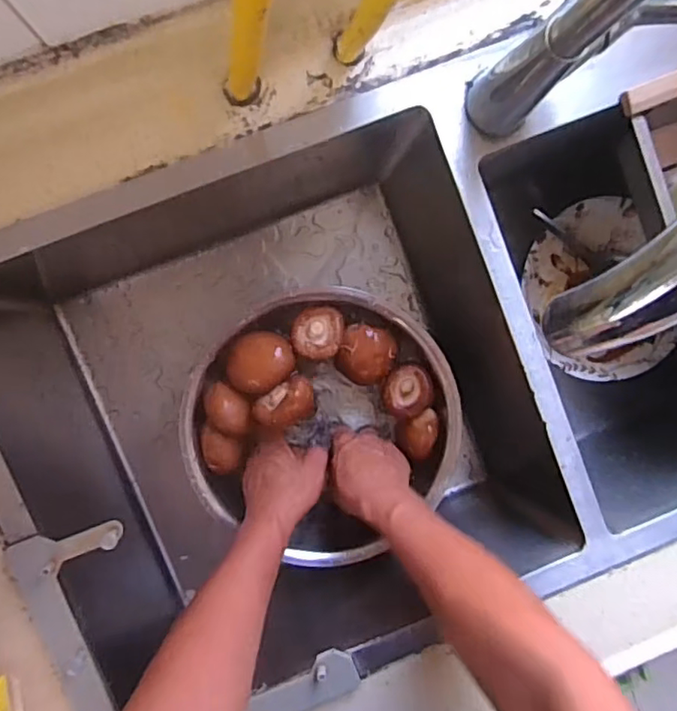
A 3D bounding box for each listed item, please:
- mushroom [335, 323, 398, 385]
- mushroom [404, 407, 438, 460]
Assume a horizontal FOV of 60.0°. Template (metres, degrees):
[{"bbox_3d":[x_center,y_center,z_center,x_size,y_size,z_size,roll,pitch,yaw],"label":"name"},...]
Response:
[{"bbox_3d":[0.029,-0.001,0.601,0.056,0.031,0.060,0,94,-5],"label":"mushroom"},{"bbox_3d":[0.085,0.081,0.602,0.029,0.026,0.050,4,93,-6],"label":"mushroom"}]

